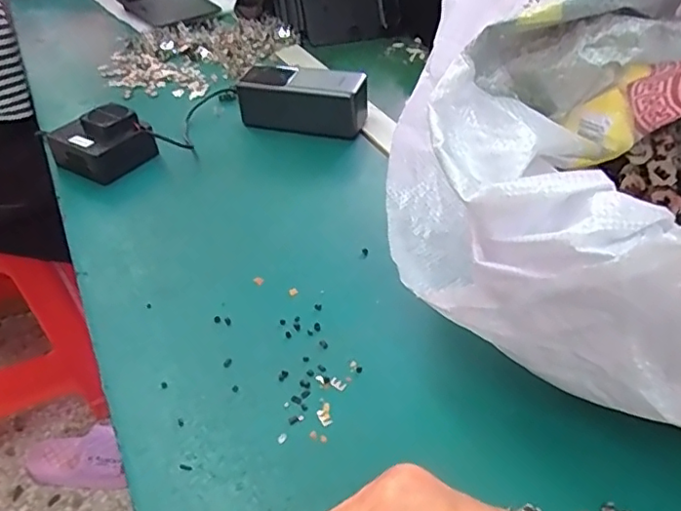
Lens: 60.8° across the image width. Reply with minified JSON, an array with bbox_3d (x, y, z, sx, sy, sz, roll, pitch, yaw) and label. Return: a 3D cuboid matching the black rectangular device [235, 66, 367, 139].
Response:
[{"bbox_3d":[-0.037,-0.159,0.597,0.134,0.054,0.046,10,42,14],"label":"black rectangular device"}]

